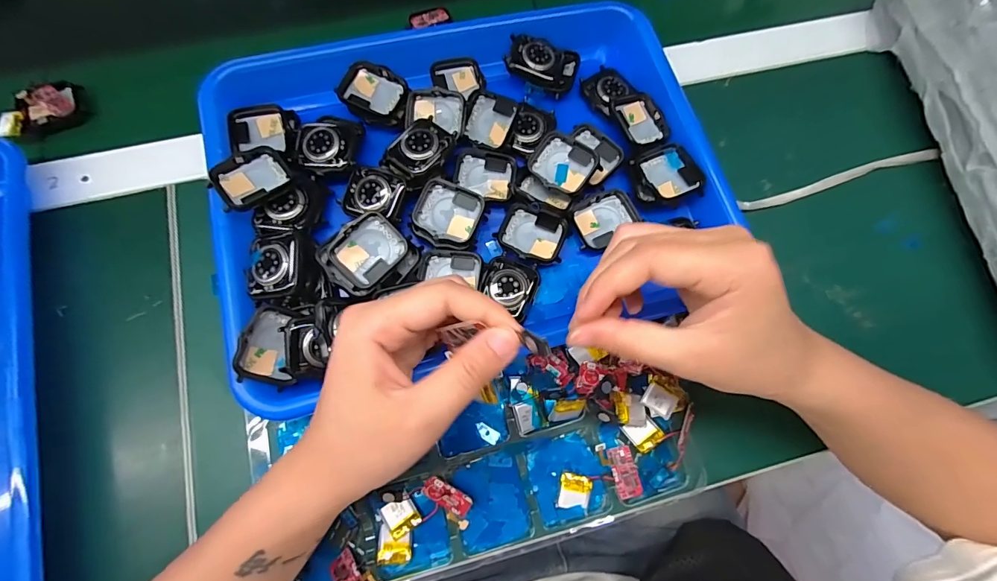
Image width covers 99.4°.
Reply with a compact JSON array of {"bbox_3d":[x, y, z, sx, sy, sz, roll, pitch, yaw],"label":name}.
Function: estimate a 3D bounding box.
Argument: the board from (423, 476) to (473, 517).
[{"bbox_3d":[-0.030,0.121,0.249,0.031,0.004,0.014,31,93,-1],"label":"board"}]

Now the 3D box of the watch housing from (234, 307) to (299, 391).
[{"bbox_3d":[-0.134,0.033,0.244,0.008,0.029,0.045,-2,86,44],"label":"watch housing"}]

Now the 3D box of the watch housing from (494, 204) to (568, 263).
[{"bbox_3d":[0.023,-0.039,0.286,0.043,0.013,0.038,18,73,3],"label":"watch housing"}]

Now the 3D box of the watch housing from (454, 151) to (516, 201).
[{"bbox_3d":[-0.009,-0.078,0.294,0.041,0.012,0.038,4,73,-1],"label":"watch housing"}]

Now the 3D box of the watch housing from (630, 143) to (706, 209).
[{"bbox_3d":[0.116,-0.080,0.294,0.042,0.010,0.043,-22,75,-8],"label":"watch housing"}]

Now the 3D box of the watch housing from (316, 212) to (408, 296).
[{"bbox_3d":[-0.082,-0.023,0.260,0.037,0.011,0.048,46,78,-6],"label":"watch housing"}]

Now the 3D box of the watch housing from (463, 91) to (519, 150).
[{"bbox_3d":[-0.006,-0.120,0.298,0.039,0.008,0.035,24,102,20],"label":"watch housing"}]

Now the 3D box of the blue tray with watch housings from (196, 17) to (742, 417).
[{"bbox_3d":[-0.021,-0.081,0.294,0.327,0.048,0.249,-17,74,-5],"label":"blue tray with watch housings"}]

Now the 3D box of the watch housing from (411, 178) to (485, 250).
[{"bbox_3d":[-0.034,-0.051,0.278,0.043,0.013,0.043,21,74,4],"label":"watch housing"}]

